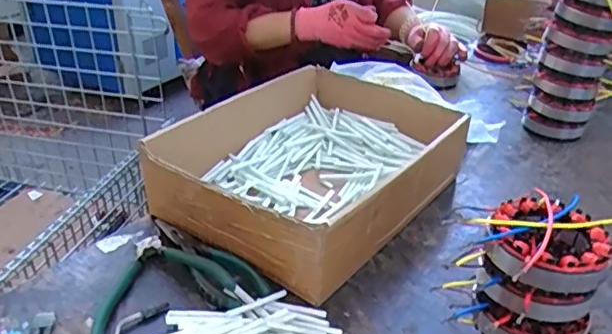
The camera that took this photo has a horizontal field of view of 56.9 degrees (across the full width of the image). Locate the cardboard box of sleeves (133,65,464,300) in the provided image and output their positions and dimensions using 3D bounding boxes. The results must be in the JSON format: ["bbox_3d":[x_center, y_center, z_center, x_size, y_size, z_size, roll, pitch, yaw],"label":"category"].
[{"bbox_3d":[0.017,-0.005,0.648,0.240,0.092,0.333,22,36,31],"label":"cardboard box of sleeves"}]

